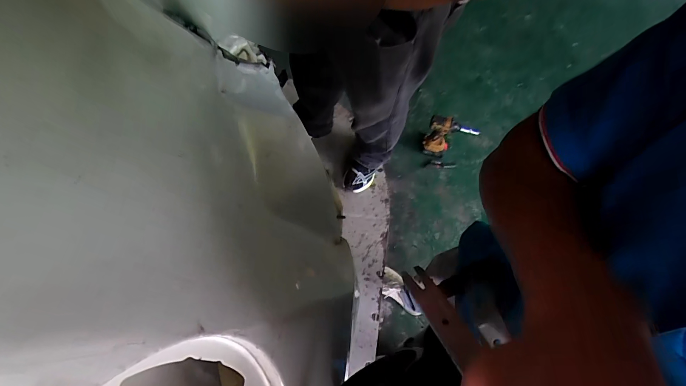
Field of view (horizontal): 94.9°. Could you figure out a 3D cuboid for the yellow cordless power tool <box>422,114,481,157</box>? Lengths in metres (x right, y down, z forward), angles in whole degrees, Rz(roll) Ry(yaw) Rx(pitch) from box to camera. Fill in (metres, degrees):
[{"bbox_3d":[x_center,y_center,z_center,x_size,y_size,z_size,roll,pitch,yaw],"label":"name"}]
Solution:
[{"bbox_3d":[0.489,-0.257,1.482,0.210,0.261,0.064,11,68,3],"label":"yellow cordless power tool"}]

